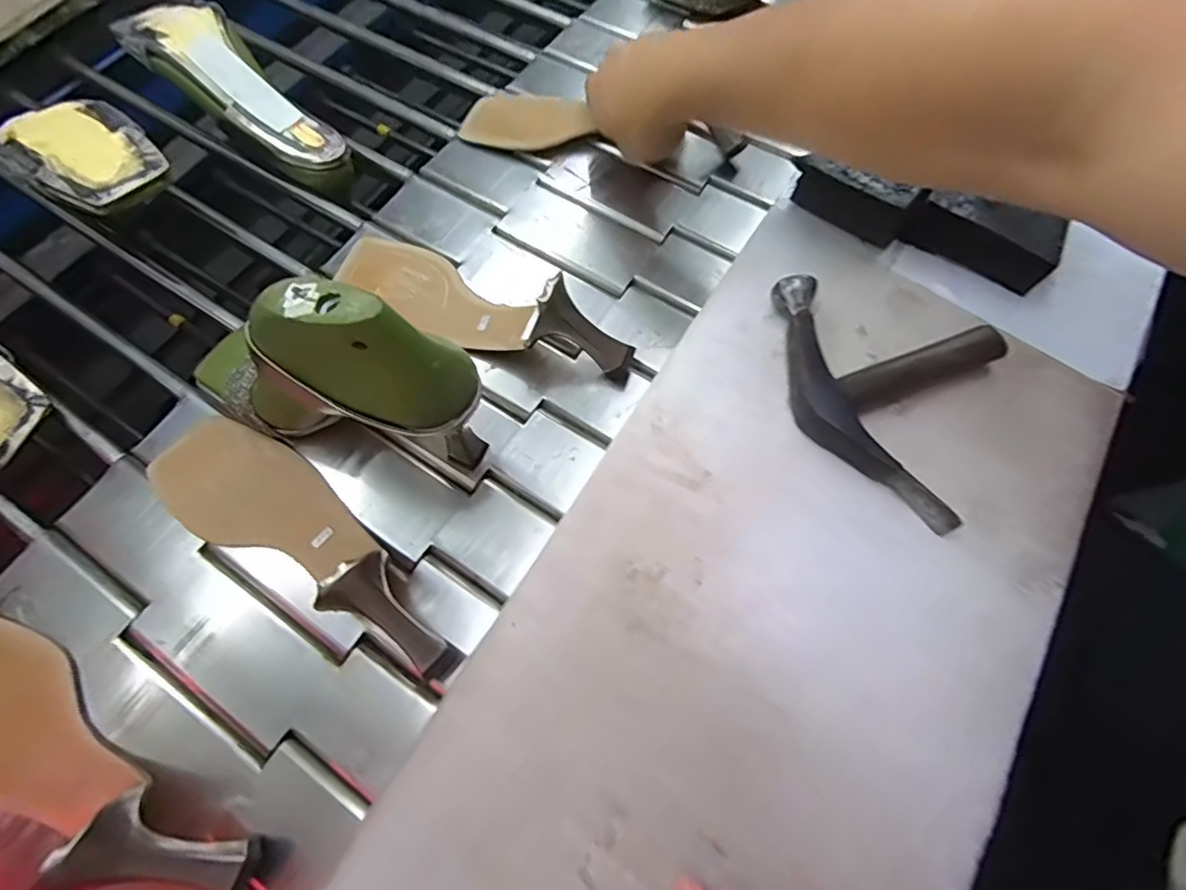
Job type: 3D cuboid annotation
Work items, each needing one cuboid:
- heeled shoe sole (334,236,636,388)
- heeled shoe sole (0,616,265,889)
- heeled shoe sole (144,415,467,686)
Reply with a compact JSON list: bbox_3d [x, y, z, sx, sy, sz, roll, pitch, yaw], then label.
[{"bbox_3d":[-0.089,-0.110,0.415,0.245,0.070,0.063,30,70,12],"label":"heeled shoe sole"},{"bbox_3d":[-0.291,0.173,0.311,0.241,0.082,0.076,22,69,21],"label":"heeled shoe sole"},{"bbox_3d":[-0.190,0.048,0.352,0.243,0.076,0.075,32,71,15],"label":"heeled shoe sole"}]

